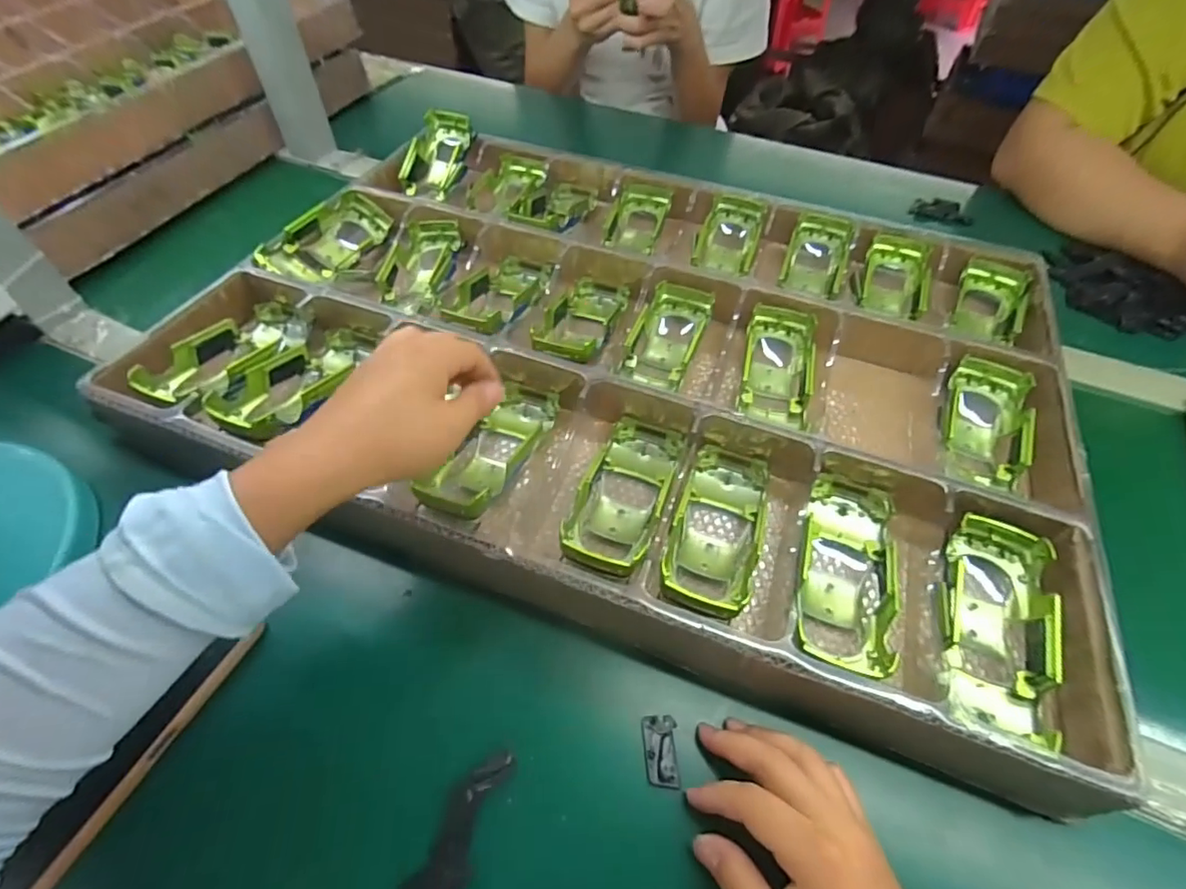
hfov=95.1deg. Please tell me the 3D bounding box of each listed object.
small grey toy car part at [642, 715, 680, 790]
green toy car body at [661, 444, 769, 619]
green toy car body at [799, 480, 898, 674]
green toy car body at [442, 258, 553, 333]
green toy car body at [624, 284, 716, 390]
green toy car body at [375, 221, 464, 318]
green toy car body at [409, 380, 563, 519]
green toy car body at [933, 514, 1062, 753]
[{"bbox_3d":[0.036,0.165,0.292,0.018,0.004,0.034,1,53,-2],"label":"small grey toy car part"},{"bbox_3d":[0.080,0.055,0.348,0.055,0.032,0.133,16,41,10],"label":"green toy car body"},{"bbox_3d":[0.156,0.078,0.332,0.061,0.037,0.131,16,54,10],"label":"green toy car body"},{"bbox_3d":[-0.081,-0.132,0.479,0.063,0.024,0.135,13,38,8],"label":"green toy car body"},{"bbox_3d":[0.063,-0.089,0.460,0.054,0.037,0.104,19,55,12],"label":"green toy car body"},{"bbox_3d":[-0.157,-0.155,0.499,0.065,0.040,0.138,-3,53,-4],"label":"green toy car body"},{"bbox_3d":[-0.069,0.004,0.379,0.053,0.033,0.132,17,39,10],"label":"green toy car body"},{"bbox_3d":[0.230,0.101,0.311,0.055,0.028,0.134,19,55,12],"label":"green toy car body"}]

